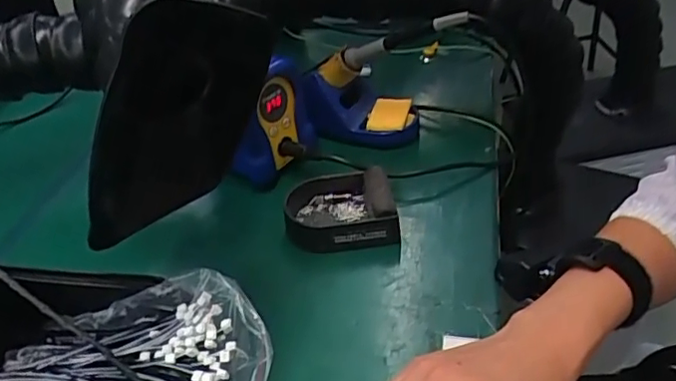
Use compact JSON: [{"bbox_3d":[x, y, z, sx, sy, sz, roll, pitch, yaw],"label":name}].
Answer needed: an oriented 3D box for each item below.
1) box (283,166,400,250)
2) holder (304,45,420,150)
[{"bbox_3d":[0.004,0.019,0.526,0.105,0.040,0.084,-11,38,-5],"label":"box"},{"bbox_3d":[0.029,-0.103,0.634,0.118,0.096,0.073,-8,39,-1],"label":"holder"}]

